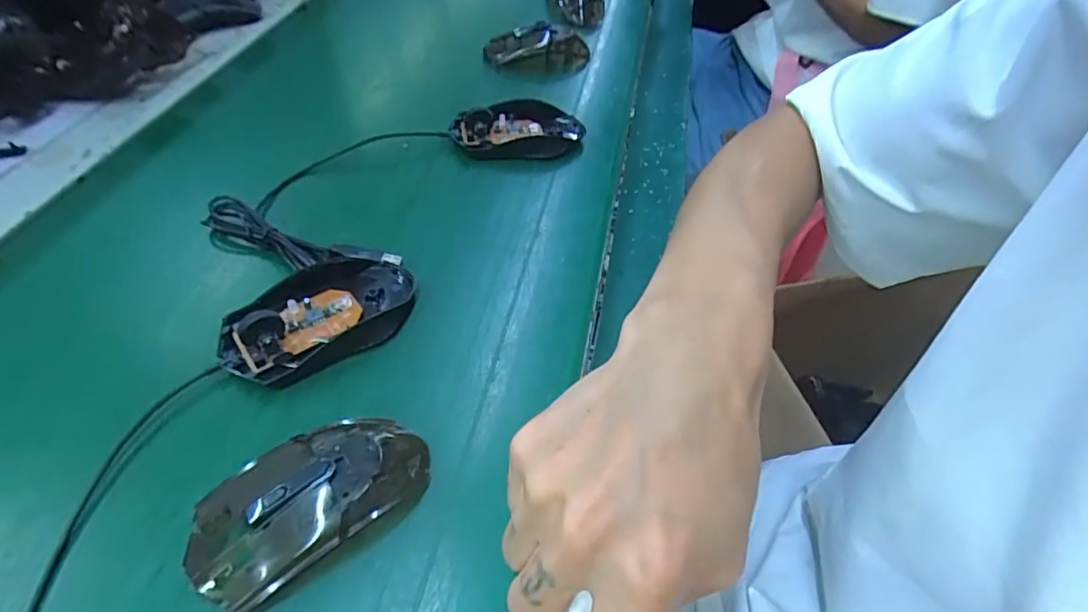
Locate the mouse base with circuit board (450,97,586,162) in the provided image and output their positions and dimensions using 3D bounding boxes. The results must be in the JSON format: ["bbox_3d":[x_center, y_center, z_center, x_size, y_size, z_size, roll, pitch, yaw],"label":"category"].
[{"bbox_3d":[-0.021,-0.156,0.493,0.114,0.028,0.065,-2,49,-8],"label":"mouse base with circuit board"}]

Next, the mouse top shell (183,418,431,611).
[{"bbox_3d":[-0.107,0.089,0.263,0.107,0.031,0.059,-23,55,-24],"label":"mouse top shell"}]

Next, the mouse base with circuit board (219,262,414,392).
[{"bbox_3d":[-0.132,0.003,0.336,0.112,0.025,0.063,-25,56,-25],"label":"mouse base with circuit board"}]

